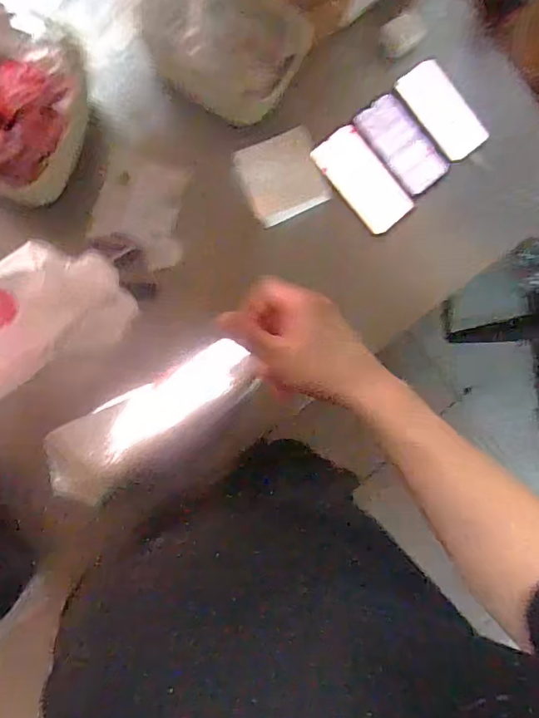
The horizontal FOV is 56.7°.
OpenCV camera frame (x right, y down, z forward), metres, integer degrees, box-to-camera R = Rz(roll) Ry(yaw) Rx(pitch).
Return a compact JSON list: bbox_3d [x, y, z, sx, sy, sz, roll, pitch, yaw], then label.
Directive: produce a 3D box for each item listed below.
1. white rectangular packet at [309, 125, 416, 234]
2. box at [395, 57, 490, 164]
[{"bbox_3d":[0.140,-0.269,0.753,0.077,0.016,0.159,-38,93,-6],"label":"white rectangular packet"},{"bbox_3d":[0.261,-0.377,0.757,0.065,0.026,0.152,-40,93,-6],"label":"box"}]

